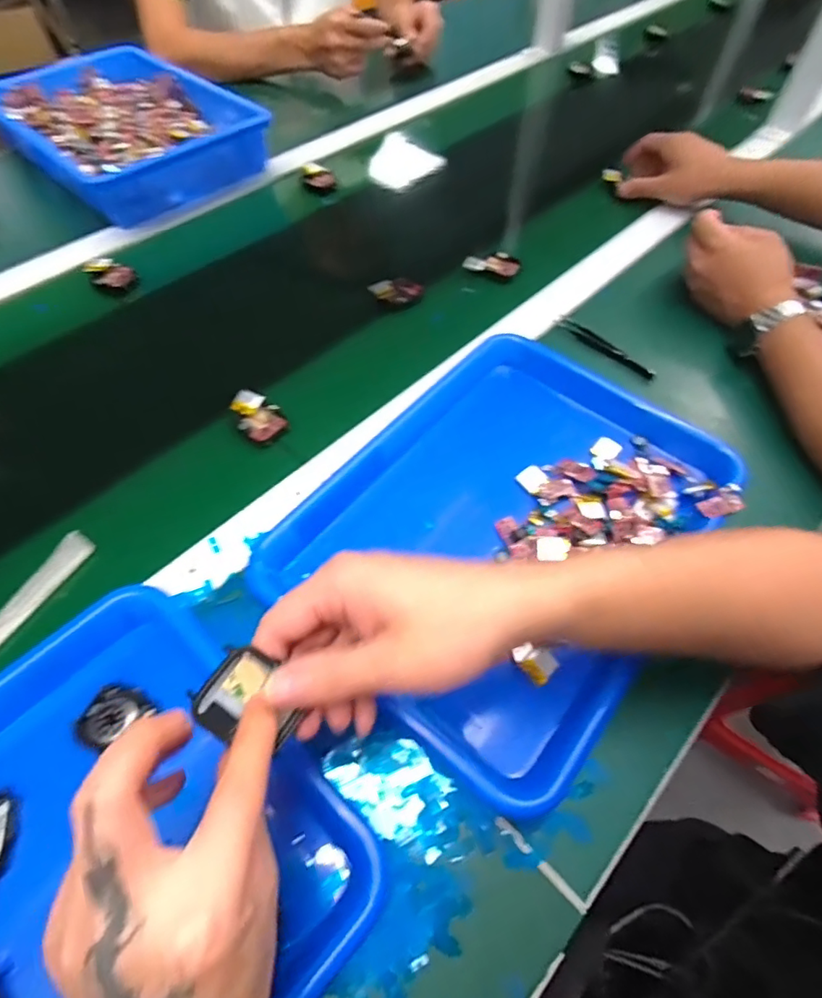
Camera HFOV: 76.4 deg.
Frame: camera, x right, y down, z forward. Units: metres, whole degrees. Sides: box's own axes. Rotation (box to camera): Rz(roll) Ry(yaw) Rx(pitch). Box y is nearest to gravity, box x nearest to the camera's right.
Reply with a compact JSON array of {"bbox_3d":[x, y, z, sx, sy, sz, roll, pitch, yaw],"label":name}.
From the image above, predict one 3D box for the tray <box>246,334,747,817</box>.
[{"bbox_3d":[0.075,0.016,0.398,0.245,0.032,0.324,35,64,19],"label":"tray"}]

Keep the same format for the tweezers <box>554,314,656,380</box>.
[{"bbox_3d":[0.193,-0.154,0.522,0.014,0.010,0.113,-38,66,-22],"label":"tweezers"}]

